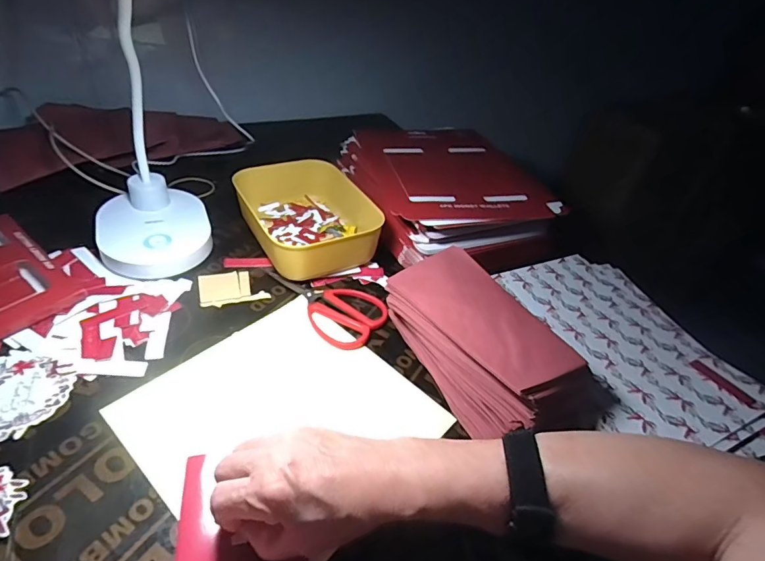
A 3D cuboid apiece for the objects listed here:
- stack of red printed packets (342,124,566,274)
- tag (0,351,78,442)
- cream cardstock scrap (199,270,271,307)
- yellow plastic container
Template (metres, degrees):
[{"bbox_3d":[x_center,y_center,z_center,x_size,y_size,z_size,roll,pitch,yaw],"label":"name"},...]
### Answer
[{"bbox_3d":[0.083,-0.132,0.649,0.217,0.070,0.259,-10,43,-19],"label":"stack of red printed packets"},{"bbox_3d":[-0.304,0.093,0.379,0.080,0.004,0.073,4,41,-4],"label":"tag"},{"bbox_3d":[-0.167,0.006,0.506,0.068,0.004,0.053,-13,45,-22],"label":"cream cardstock scrap"},{"bbox_3d":[-0.094,-0.085,0.580,0.132,0.059,0.187,-13,45,-25],"label":"yellow plastic container"}]

